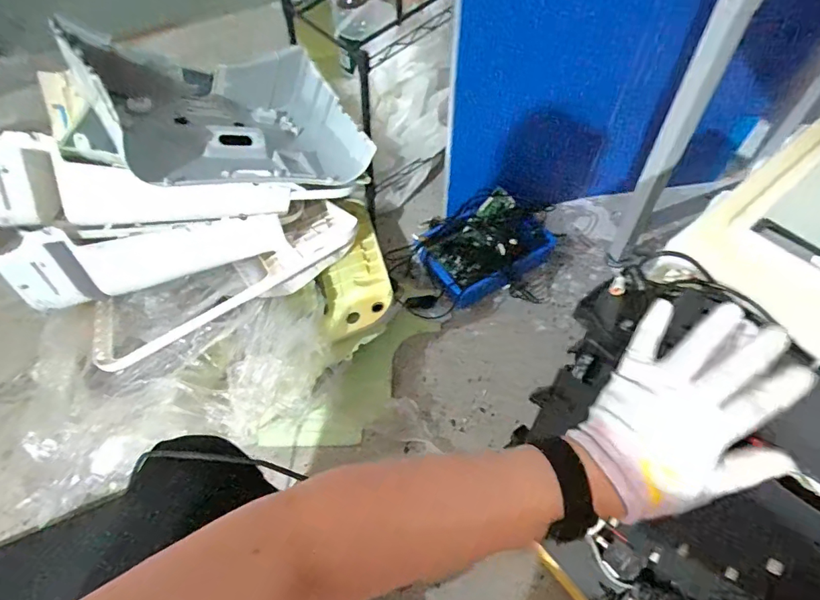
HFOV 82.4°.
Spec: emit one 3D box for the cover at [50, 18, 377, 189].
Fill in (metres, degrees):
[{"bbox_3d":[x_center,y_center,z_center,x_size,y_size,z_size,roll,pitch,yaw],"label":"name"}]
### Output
[{"bbox_3d":[-0.397,-0.383,0.973,0.515,0.190,0.448,-13,50,-33],"label":"cover"}]

